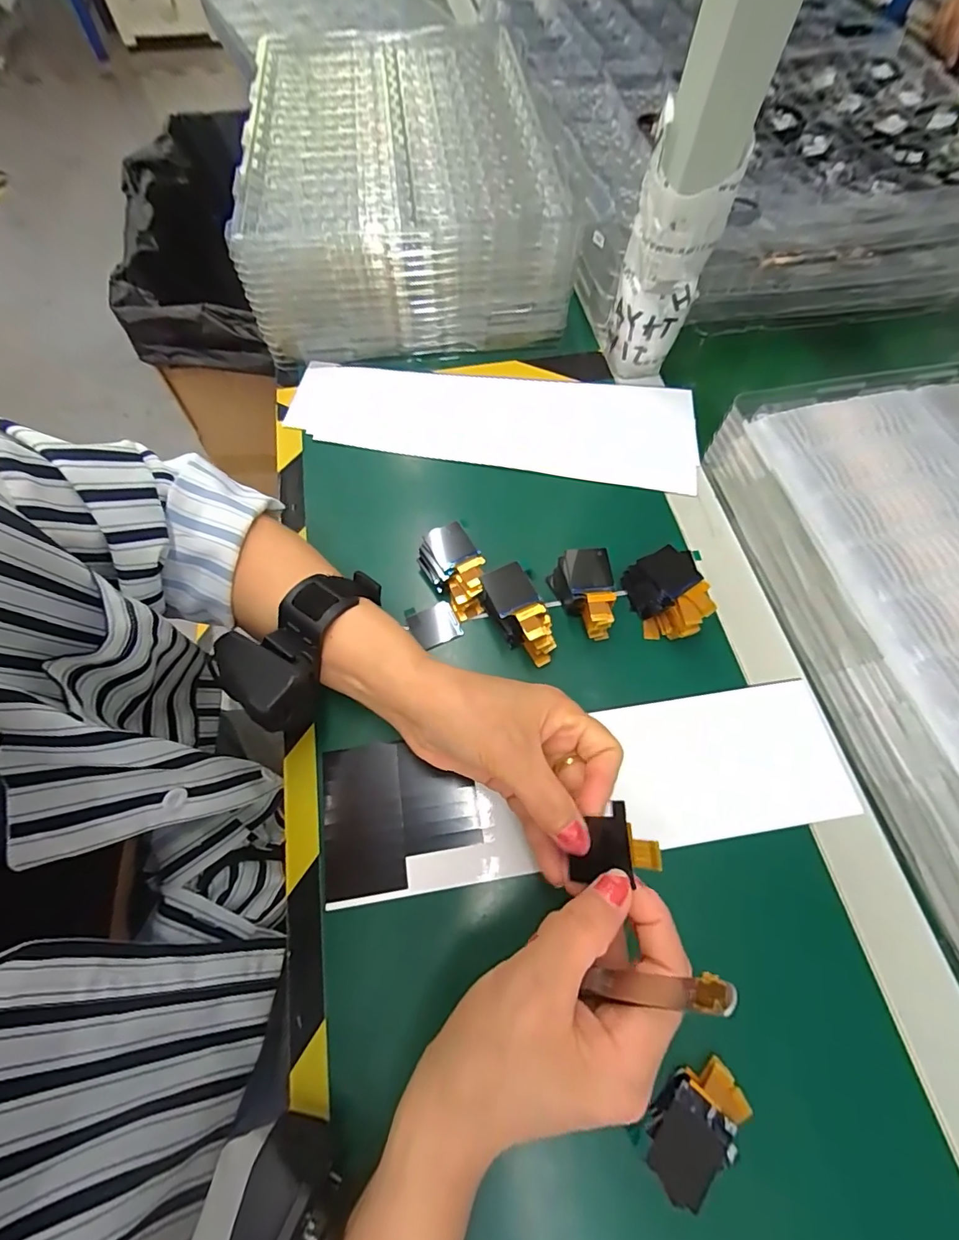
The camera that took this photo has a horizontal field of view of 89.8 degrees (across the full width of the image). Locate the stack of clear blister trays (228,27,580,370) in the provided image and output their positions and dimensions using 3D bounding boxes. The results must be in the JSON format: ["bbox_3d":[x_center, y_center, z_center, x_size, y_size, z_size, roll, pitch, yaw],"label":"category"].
[{"bbox_3d":[-0.079,-0.422,0.479,0.259,0.113,0.371,-7,66,-4],"label":"stack of clear blister trays"}]

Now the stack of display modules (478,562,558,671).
[{"bbox_3d":[0.028,-0.003,0.315,0.030,0.037,0.060,-34,71,-15],"label":"stack of display modules"}]

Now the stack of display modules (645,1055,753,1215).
[{"bbox_3d":[0.100,0.234,0.222,0.053,0.010,0.033,-35,71,-15],"label":"stack of display modules"}]

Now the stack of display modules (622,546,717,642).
[{"bbox_3d":[0.126,-0.015,0.323,0.035,0.037,0.060,-13,67,-7],"label":"stack of display modules"}]

